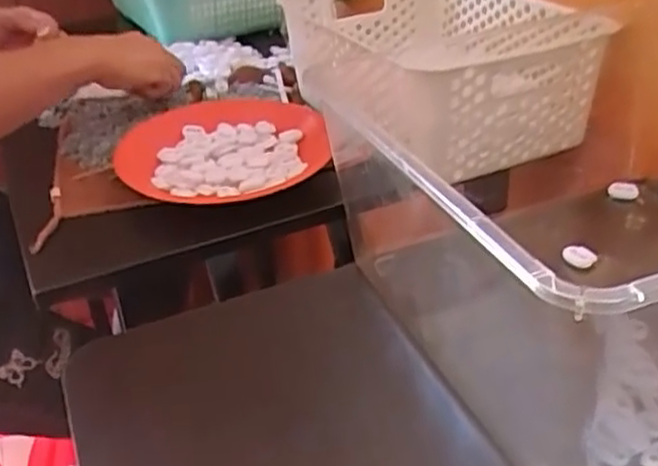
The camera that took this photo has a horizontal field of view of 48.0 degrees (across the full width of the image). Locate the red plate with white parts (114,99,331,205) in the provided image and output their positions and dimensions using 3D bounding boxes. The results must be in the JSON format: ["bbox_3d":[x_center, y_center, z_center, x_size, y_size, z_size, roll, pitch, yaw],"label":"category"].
[{"bbox_3d":[-0.096,-0.079,0.689,0.184,0.037,0.197,-4,30,2],"label":"red plate with white parts"}]

